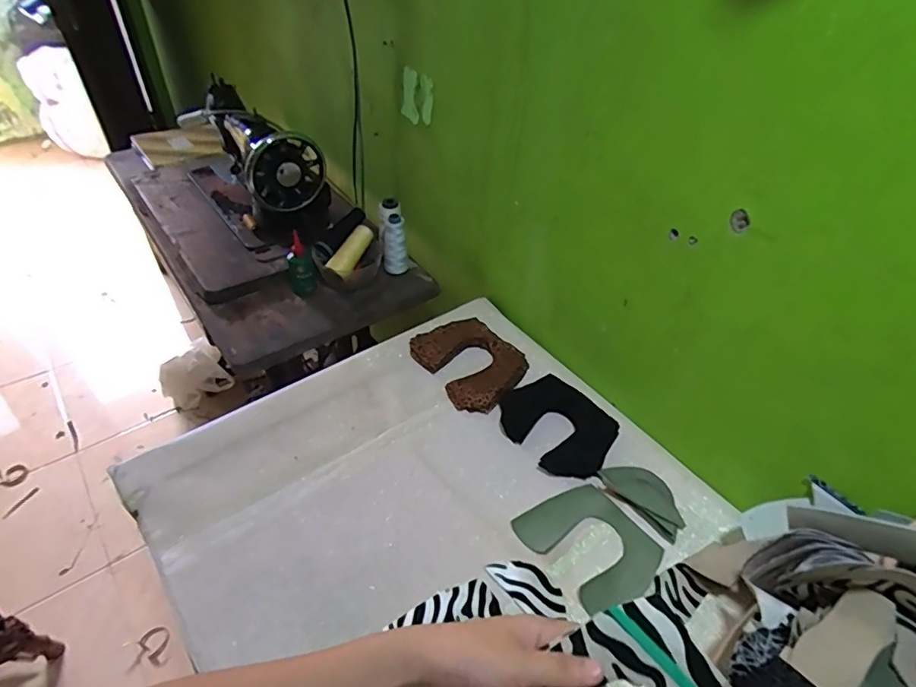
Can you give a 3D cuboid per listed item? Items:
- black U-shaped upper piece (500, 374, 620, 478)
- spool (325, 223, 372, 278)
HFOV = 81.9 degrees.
[{"bbox_3d":[0.139,0.113,0.751,0.121,0.023,0.162,-31,53,-29],"label":"black U-shaped upper piece"},{"bbox_3d":[-0.189,-0.166,0.952,0.034,0.037,0.113,25,72,23],"label":"spool"}]

